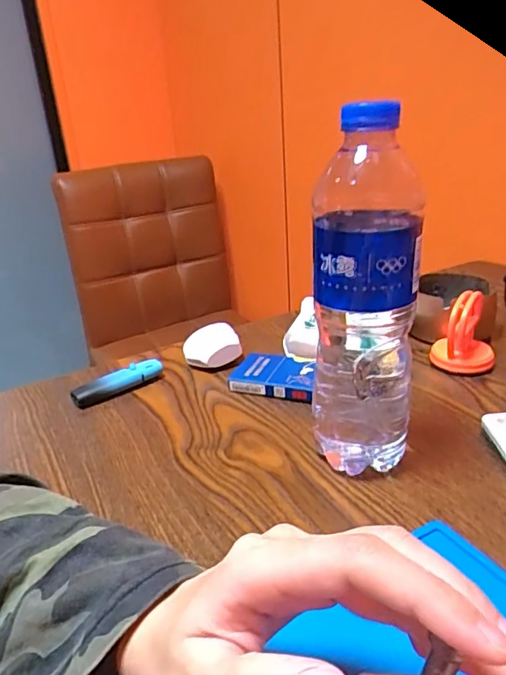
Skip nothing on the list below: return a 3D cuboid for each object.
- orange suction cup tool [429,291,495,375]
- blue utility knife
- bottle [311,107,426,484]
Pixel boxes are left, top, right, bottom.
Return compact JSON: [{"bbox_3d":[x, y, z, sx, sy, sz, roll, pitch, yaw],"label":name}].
[{"bbox_3d":[0.189,-0.006,0.473,0.052,0.067,0.045,6,27,20],"label":"orange suction cup tool"},{"bbox_3d":[-0.120,0.041,0.480,0.085,0.018,0.017,-21,30,-31],"label":"blue utility knife"},{"bbox_3d":[0.070,-0.019,0.333,0.063,0.224,0.063,1,26,11],"label":"bottle"}]

